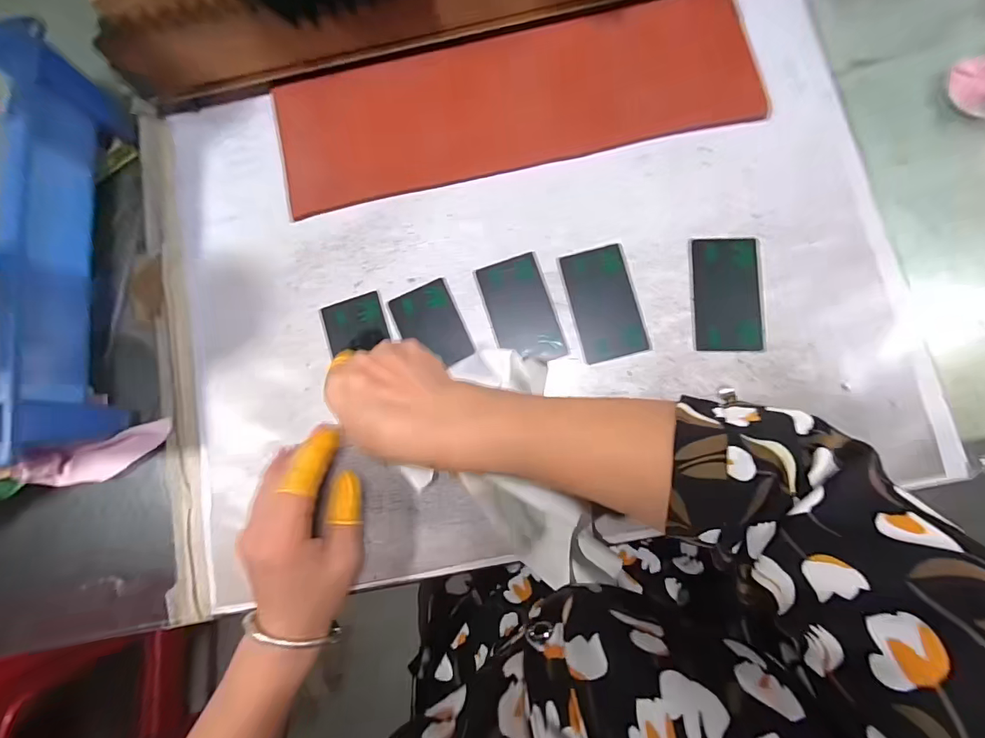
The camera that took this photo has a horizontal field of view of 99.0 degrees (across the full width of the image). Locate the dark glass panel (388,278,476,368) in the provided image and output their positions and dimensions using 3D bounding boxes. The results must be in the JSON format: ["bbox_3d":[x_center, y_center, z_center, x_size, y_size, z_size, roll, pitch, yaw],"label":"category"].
[{"bbox_3d":[-0.047,-0.033,0.324,0.047,0.006,0.066,-25,82,1],"label":"dark glass panel"}]

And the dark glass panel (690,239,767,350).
[{"bbox_3d":[0.174,-0.056,0.311,0.051,0.004,0.086,0,83,4],"label":"dark glass panel"}]

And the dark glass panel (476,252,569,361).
[{"bbox_3d":[0.022,-0.045,0.325,0.047,0.006,0.084,-18,82,2],"label":"dark glass panel"}]

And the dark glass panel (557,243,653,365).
[{"bbox_3d":[0.085,-0.050,0.320,0.051,0.004,0.086,-14,82,2],"label":"dark glass panel"}]

